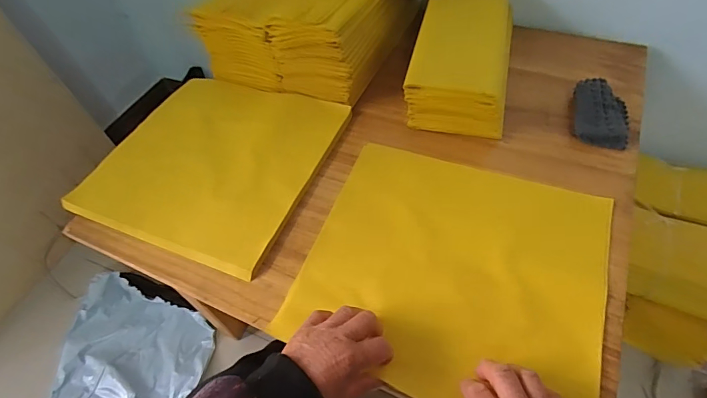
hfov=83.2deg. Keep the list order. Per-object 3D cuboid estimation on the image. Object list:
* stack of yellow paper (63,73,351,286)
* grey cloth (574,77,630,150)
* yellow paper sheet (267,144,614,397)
[{"bbox_3d":[-0.204,-0.063,0.587,0.311,0.016,0.302,16,56,17],"label":"stack of yellow paper"},{"bbox_3d":[0.351,-0.121,0.560,0.069,0.031,0.113,11,55,14],"label":"grey cloth"},{"bbox_3d":[0.109,0.077,0.446,0.317,0.016,0.269,16,64,17],"label":"yellow paper sheet"}]

